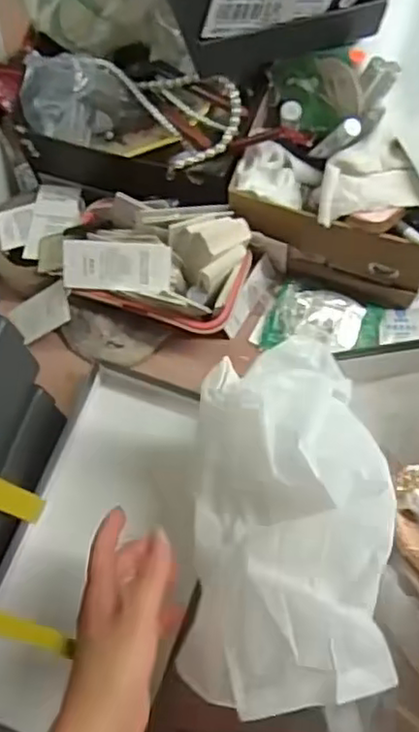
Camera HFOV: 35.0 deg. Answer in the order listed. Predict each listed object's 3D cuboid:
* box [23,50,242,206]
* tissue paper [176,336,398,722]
[{"bbox_3d":[-0.069,-0.223,0.616,0.210,0.067,0.117,17,73,8],"label":"box"},{"bbox_3d":[0.054,0.102,0.469,0.128,0.084,0.245,2,71,3],"label":"tissue paper"}]

